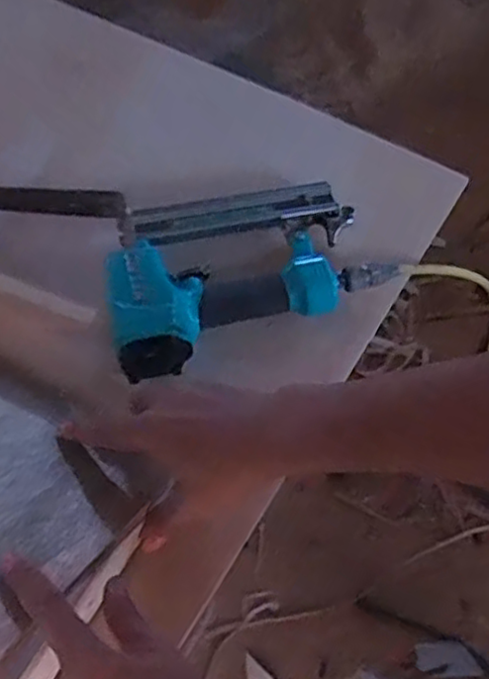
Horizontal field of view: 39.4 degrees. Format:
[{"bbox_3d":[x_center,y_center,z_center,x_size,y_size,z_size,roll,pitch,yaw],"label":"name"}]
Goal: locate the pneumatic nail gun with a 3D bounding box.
[{"bbox_3d":[-0.008,-0.065,0.600,0.225,0.062,0.161,-14,62,-5],"label":"pneumatic nail gun"}]

